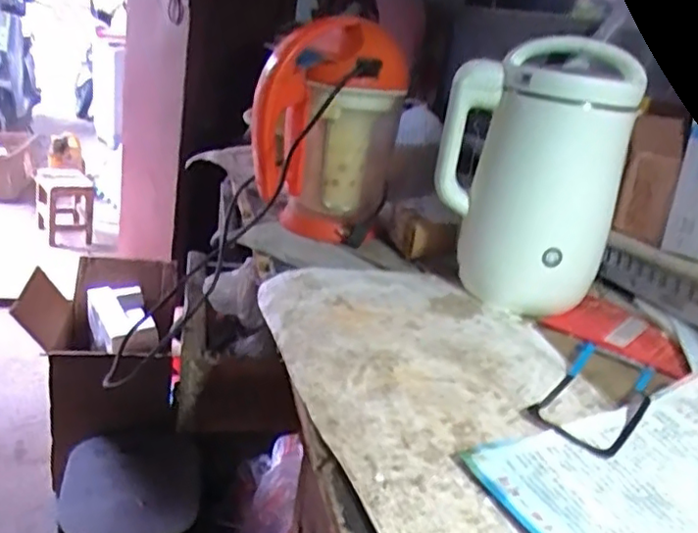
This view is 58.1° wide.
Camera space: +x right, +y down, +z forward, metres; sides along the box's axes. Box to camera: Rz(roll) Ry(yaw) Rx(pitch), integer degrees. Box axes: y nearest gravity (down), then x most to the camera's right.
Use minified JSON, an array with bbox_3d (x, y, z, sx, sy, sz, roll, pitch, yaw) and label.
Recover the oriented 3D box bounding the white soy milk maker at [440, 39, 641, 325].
[{"bbox_3d":[0.219,-0.103,0.742,0.130,0.289,0.189,-15,32,-43],"label":"white soy milk maker"}]

